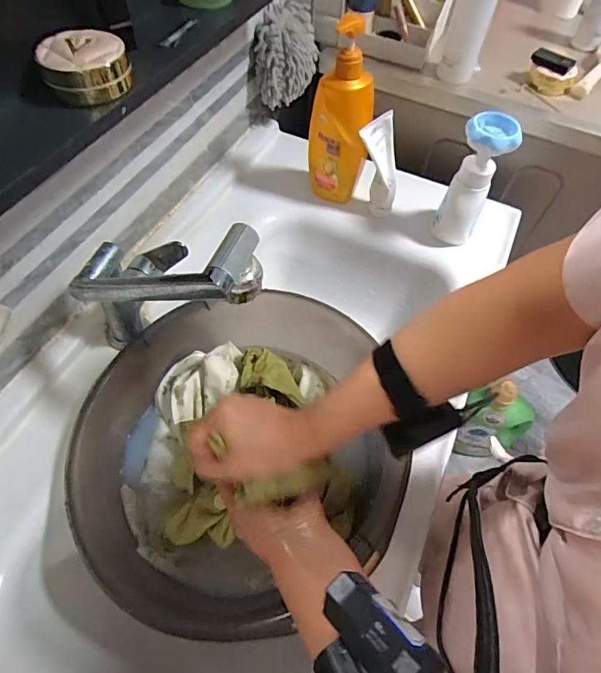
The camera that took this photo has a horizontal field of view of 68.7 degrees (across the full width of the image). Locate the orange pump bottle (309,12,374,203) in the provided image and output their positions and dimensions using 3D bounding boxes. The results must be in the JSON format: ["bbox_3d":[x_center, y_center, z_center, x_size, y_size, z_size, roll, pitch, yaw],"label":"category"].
[{"bbox_3d":[0.061,-0.327,0.662,0.089,0.268,0.046,7,57,1],"label":"orange pump bottle"}]

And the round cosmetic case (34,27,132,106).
[{"bbox_3d":[-0.186,-0.235,0.382,0.070,0.033,0.060,-19,60,-15],"label":"round cosmetic case"}]

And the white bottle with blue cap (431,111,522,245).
[{"bbox_3d":[0.255,-0.226,0.663,0.070,0.193,0.059,24,59,12],"label":"white bottle with blue cap"}]

